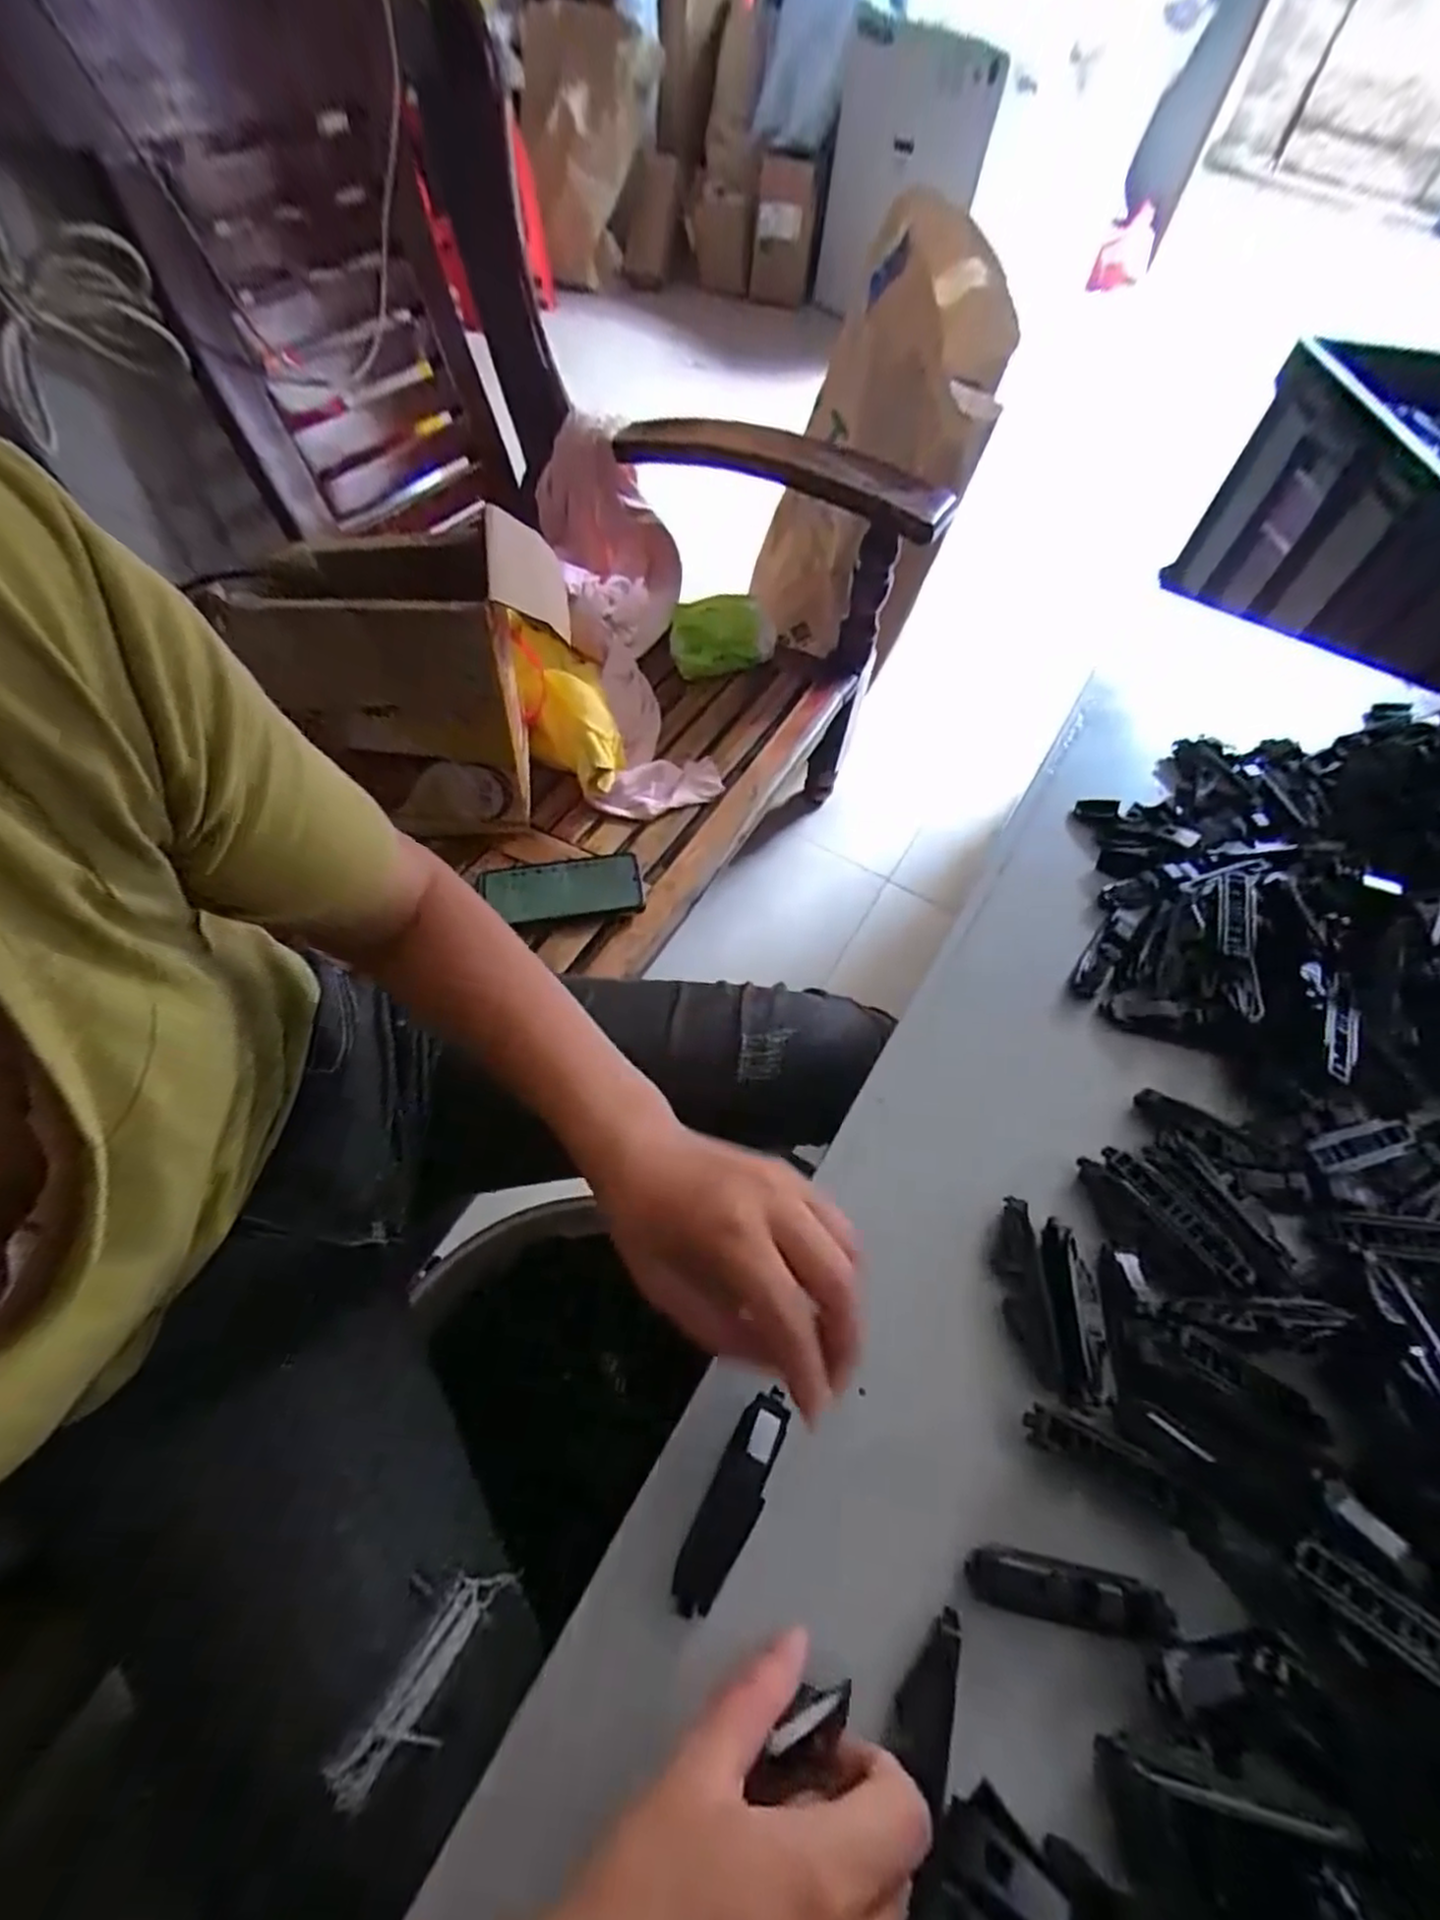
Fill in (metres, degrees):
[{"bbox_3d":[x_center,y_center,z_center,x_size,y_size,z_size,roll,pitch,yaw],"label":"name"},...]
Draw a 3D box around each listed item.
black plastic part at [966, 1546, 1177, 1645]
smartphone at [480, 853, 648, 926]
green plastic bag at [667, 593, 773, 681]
[{"bbox_3d":[0.138,0.250,0.282,0.078,0.008,0.020,11,58,2],"label":"black plastic part"},{"bbox_3d":[-0.166,-0.075,0.758,0.163,0.016,0.076,-3,58,-7],"label":"smartphone"},{"bbox_3d":[0.005,-0.438,0.969,0.138,0.079,0.064,-5,59,-9],"label":"green plastic bag"}]

